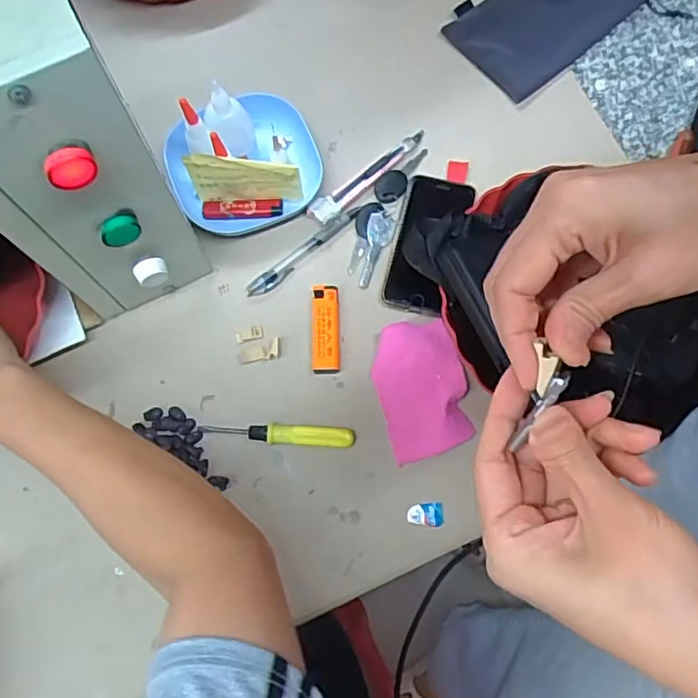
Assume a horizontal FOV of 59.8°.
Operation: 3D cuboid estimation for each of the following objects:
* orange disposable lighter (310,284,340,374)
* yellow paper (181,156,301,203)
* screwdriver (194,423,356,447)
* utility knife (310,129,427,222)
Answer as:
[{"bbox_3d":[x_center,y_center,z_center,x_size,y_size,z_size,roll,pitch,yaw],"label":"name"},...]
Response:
[{"bbox_3d":[-0.022,-0.019,0.549,0.025,0.014,0.082,-3,73,0],"label":"orange disposable lighter"},{"bbox_3d":[-0.093,-0.150,0.545,0.097,0.065,0.009,5,73,3],"label":"yellow paper"},{"bbox_3d":[-0.063,0.073,0.526,0.132,0.014,0.017,3,73,2],"label":"screwdriver"},{"bbox_3d":[0.020,-0.170,0.589,0.144,0.010,0.022,-40,76,-10],"label":"utility knife"}]

